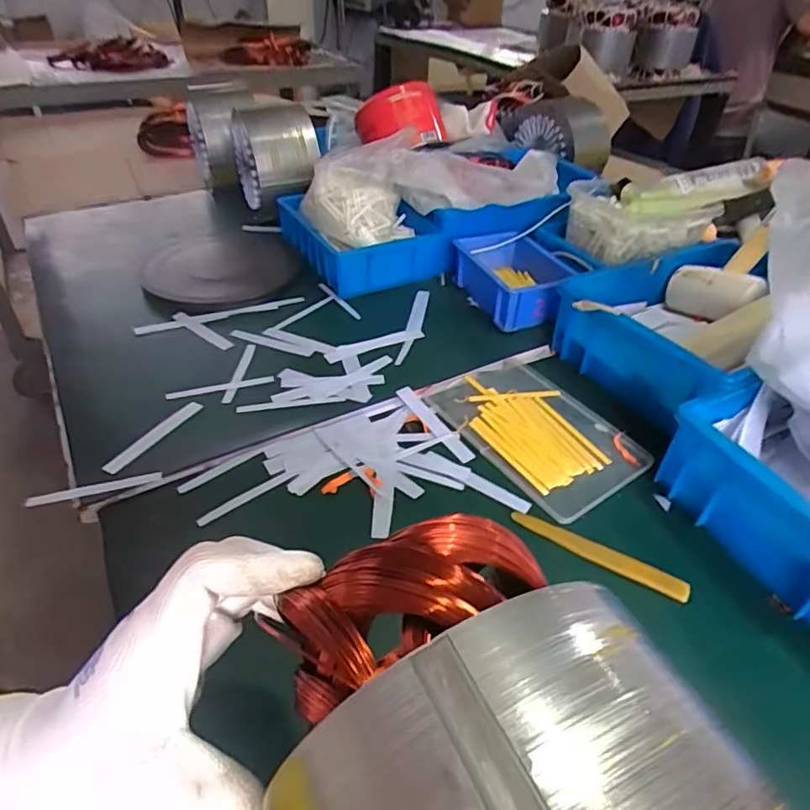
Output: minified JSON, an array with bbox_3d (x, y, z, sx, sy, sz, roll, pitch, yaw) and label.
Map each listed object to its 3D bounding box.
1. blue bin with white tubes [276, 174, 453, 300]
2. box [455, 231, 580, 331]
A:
[{"bbox_3d":[-0.057,-0.239,0.720,0.156,0.102,0.195,-18,45,-24],"label":"blue bin with white tubes"},{"bbox_3d":[0.125,-0.145,0.659,0.095,0.059,0.156,-14,43,-19],"label":"box"}]

